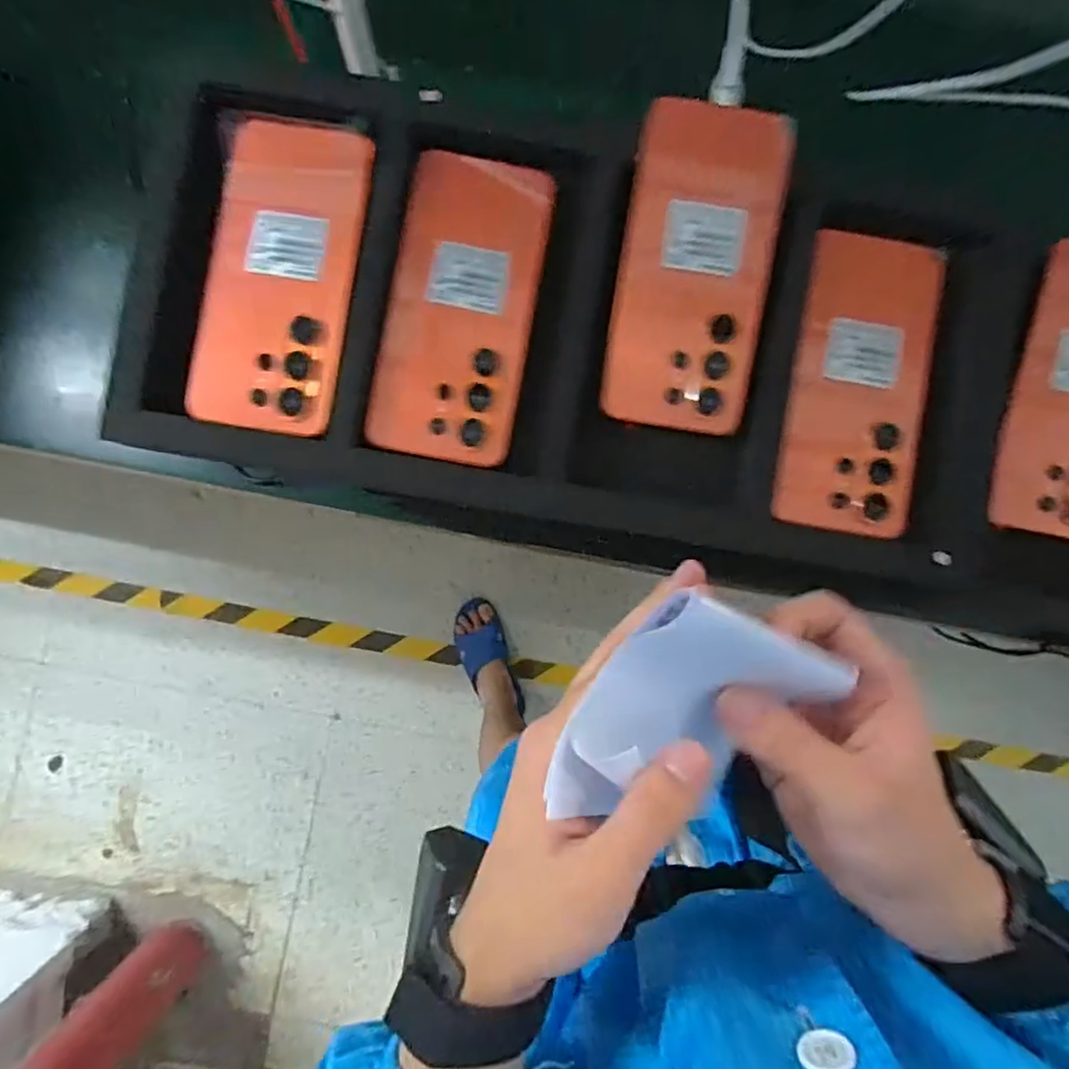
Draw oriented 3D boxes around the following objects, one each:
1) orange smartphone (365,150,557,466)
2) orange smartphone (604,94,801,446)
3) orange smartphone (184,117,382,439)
[{"bbox_3d":[-0.041,-0.127,0.365,0.080,0.006,0.168,10,92,-4],"label":"orange smartphone"},{"bbox_3d":[0.089,-0.144,0.358,0.082,0.006,0.167,8,100,1],"label":"orange smartphone"},{"bbox_3d":[-0.140,-0.141,0.359,0.081,0.005,0.165,10,91,1],"label":"orange smartphone"}]

